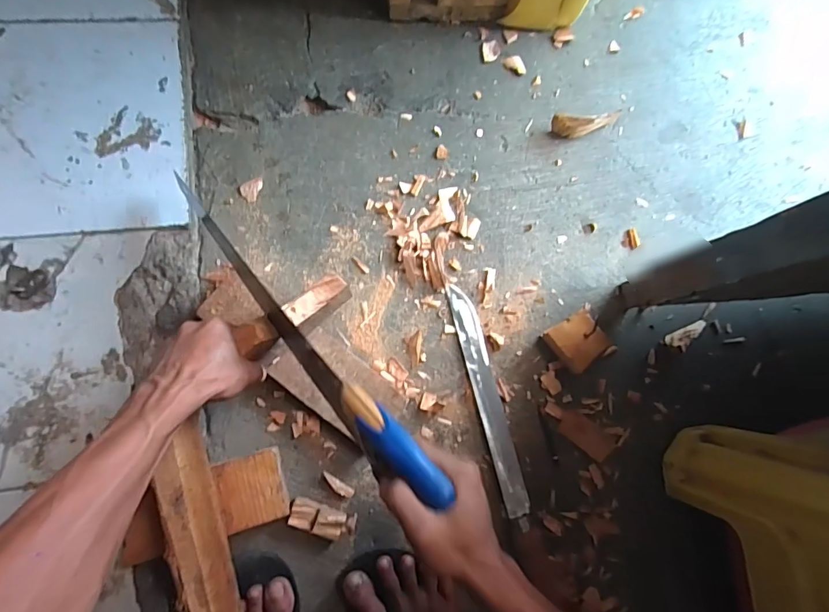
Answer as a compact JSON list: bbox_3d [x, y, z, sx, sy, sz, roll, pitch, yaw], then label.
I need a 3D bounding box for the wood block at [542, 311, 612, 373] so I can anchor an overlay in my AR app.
[{"bbox_3d":[0.219,0.046,0.609,0.072,0.042,0.067,-36,87,-11],"label":"wood block"}]

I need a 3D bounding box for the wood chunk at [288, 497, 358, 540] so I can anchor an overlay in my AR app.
[{"bbox_3d":[-0.110,0.259,0.554,0.079,0.015,0.032,20,80,-3],"label":"wood chunk"}]

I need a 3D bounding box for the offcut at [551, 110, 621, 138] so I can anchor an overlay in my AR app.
[{"bbox_3d":[0.247,-0.260,0.661,0.095,0.032,0.028,-5,82,-8],"label":"offcut"}]

